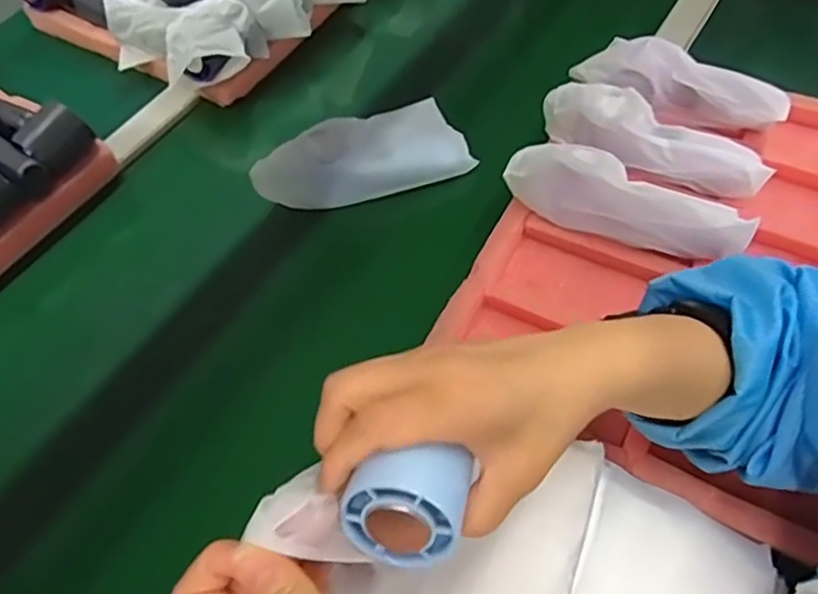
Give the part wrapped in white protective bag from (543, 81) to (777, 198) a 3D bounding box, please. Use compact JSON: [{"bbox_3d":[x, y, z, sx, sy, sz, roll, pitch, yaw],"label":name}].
[{"bbox_3d":[0.219,-0.144,0.583,0.199,0.036,0.061,29,64,18],"label":"part wrapped in white protective bag"}]

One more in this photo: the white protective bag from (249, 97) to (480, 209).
[{"bbox_3d":[-0.048,-0.141,0.628,0.201,0.053,0.086,-17,56,-8],"label":"white protective bag"}]

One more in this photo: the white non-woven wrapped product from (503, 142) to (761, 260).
[{"bbox_3d":[0.178,-0.080,0.540,0.191,0.068,0.062,19,59,16],"label":"white non-woven wrapped product"}]

